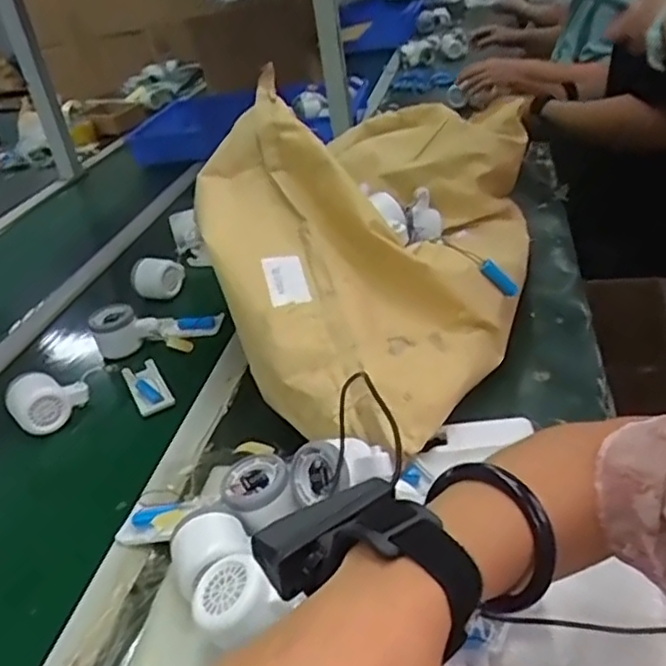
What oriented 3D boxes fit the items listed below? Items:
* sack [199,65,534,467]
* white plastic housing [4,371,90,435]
[{"bbox_3d":[0.063,-0.142,0.800,0.318,0.223,0.588,8,34,24],"label":"sack"},{"bbox_3d":[-0.324,0.074,0.762,0.082,0.054,0.043,-26,35,-26],"label":"white plastic housing"}]

